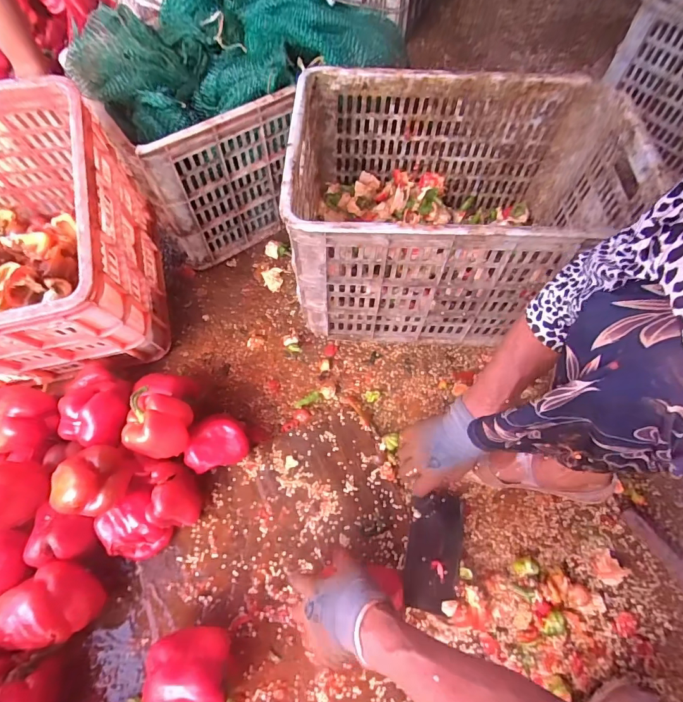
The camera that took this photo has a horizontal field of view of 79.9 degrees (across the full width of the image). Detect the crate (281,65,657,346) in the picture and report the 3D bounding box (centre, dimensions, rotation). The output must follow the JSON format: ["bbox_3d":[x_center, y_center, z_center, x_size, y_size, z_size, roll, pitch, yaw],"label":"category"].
[{"bbox_3d":[0.187,-0.239,0.693,0.502,0.279,0.349,1,63,2],"label":"crate"}]

